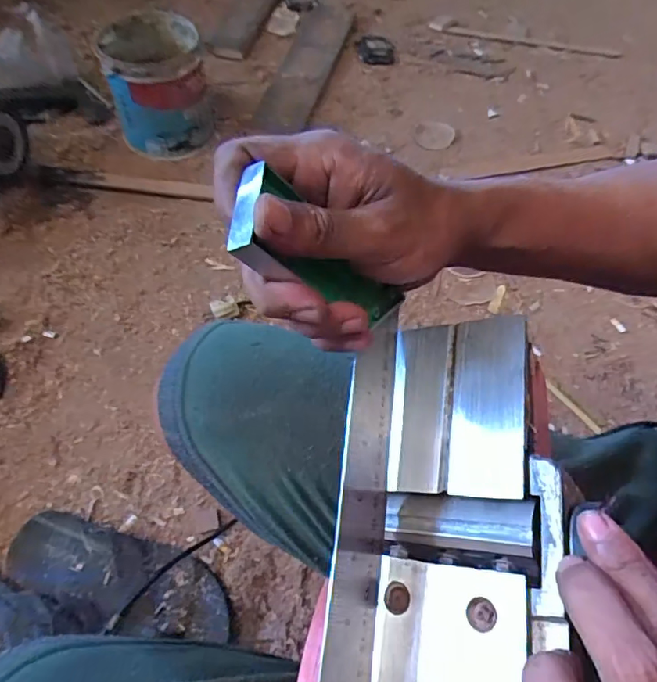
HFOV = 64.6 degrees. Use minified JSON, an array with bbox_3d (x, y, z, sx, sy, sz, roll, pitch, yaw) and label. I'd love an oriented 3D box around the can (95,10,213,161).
[{"bbox_3d":[-0.322,-0.482,0.997,0.172,0.181,0.182,-9,56,-8],"label":"can"}]

